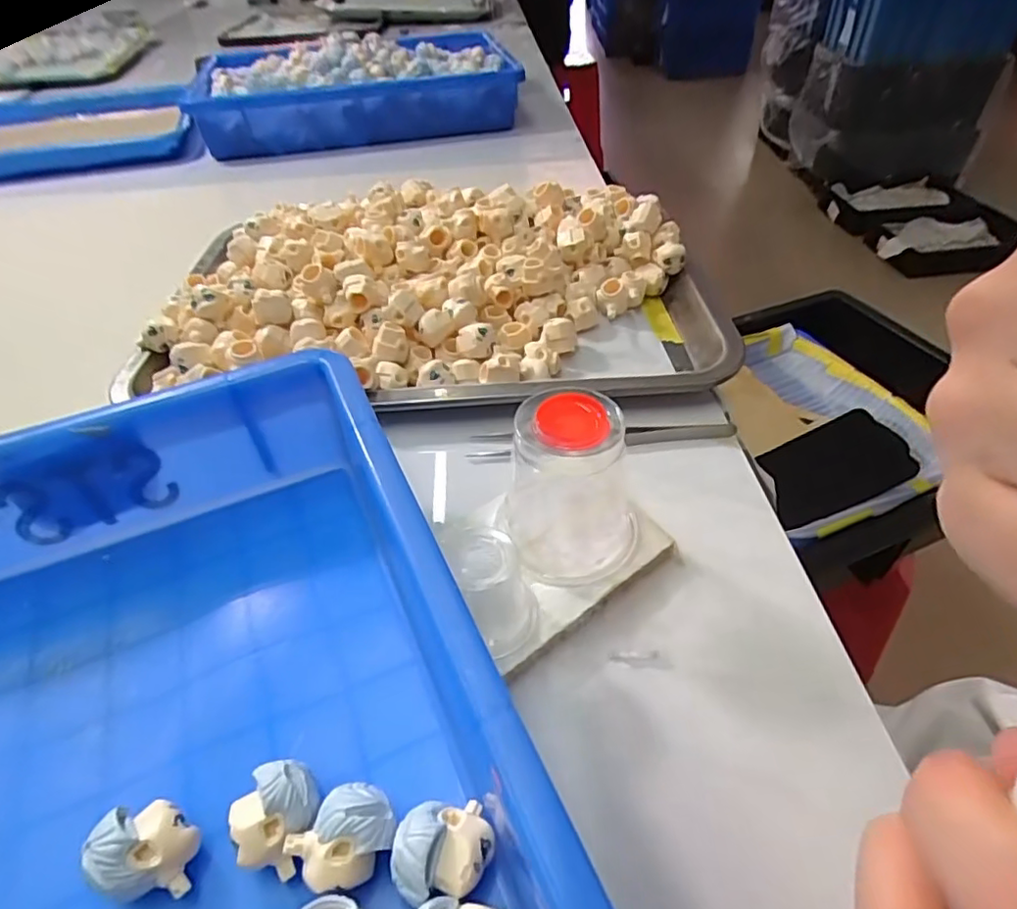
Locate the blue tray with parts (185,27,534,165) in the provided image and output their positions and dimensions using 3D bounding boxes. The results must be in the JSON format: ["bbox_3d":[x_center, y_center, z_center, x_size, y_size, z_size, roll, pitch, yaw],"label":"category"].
[{"bbox_3d":[-0.171,-0.427,0.707,0.342,0.079,0.196,-8,44,-6],"label":"blue tray with parts"}]

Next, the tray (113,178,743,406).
[{"bbox_3d":[-0.048,-0.113,0.383,0.337,0.040,0.216,-1,54,-5],"label":"tray"}]

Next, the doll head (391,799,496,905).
[{"bbox_3d":[-0.018,0.111,0.169,0.027,0.024,0.022,-10,45,-8],"label":"doll head"}]

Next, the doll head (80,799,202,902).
[{"bbox_3d":[-0.102,0.112,0.171,0.023,0.023,0.022,-9,45,-7],"label":"doll head"}]

